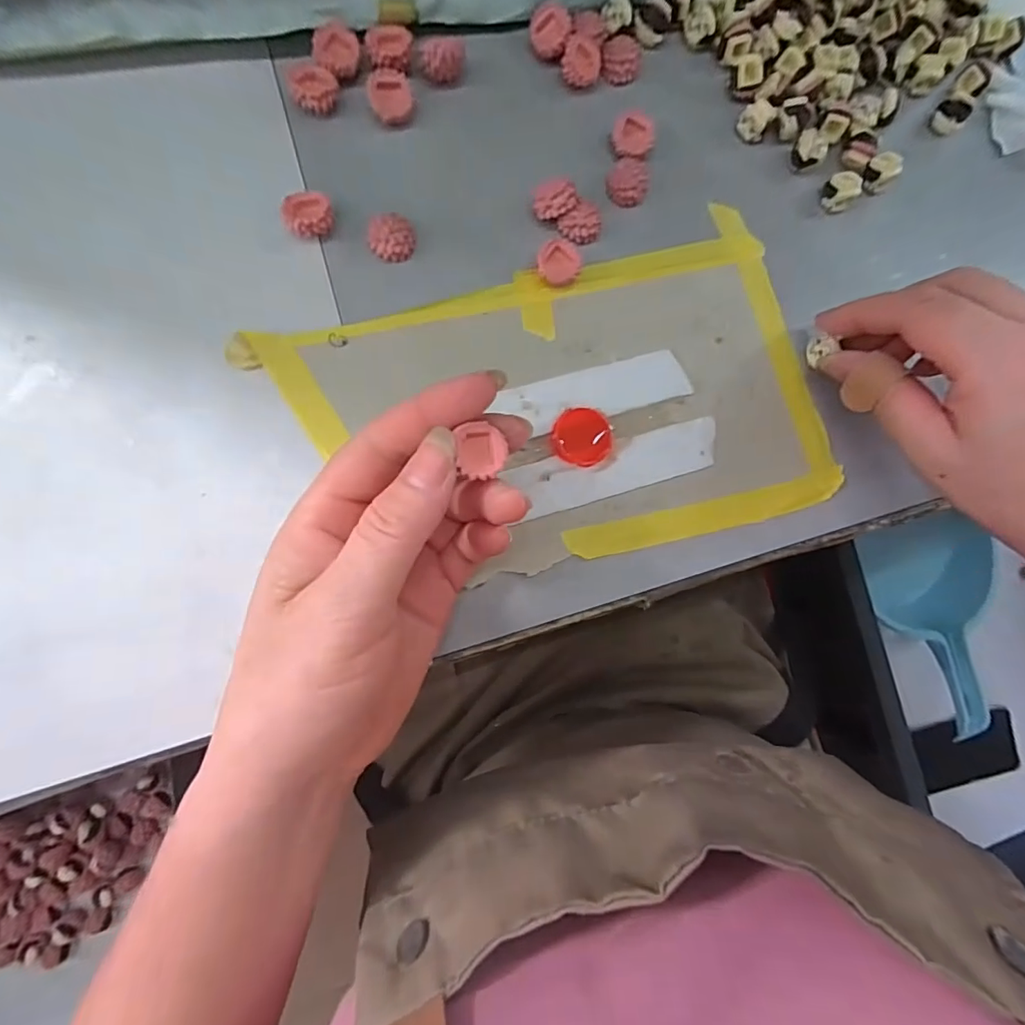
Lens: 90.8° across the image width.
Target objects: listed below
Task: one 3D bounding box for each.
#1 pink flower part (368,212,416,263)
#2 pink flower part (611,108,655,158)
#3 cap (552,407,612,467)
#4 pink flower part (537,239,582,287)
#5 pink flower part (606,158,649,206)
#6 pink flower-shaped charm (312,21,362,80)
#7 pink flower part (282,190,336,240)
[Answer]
[{"bbox_3d":[-0.053,-0.121,0.222,0.019,0.011,0.016,2,86,-9],"label":"pink flower part"},{"bbox_3d":[0.058,-0.180,0.242,0.020,0.008,0.021,1,86,-9],"label":"pink flower part"},{"bbox_3d":[0.031,-0.034,0.227,0.026,0.005,0.025,1,86,-9],"label":"cap"},{"bbox_3d":[0.021,-0.113,0.231,0.019,0.009,0.019,1,86,-9],"label":"pink flower part"},{"bbox_3d":[0.056,-0.159,0.240,0.019,0.008,0.021,2,85,-9],"label":"pink flower part"},{"bbox_3d":[-0.077,-0.203,0.221,0.018,0.005,0.020,7,88,-10],"label":"pink flower-shaped charm"},{"bbox_3d":[-0.087,-0.127,0.216,0.020,0.011,0.016,-17,89,-10],"label":"pink flower part"}]

